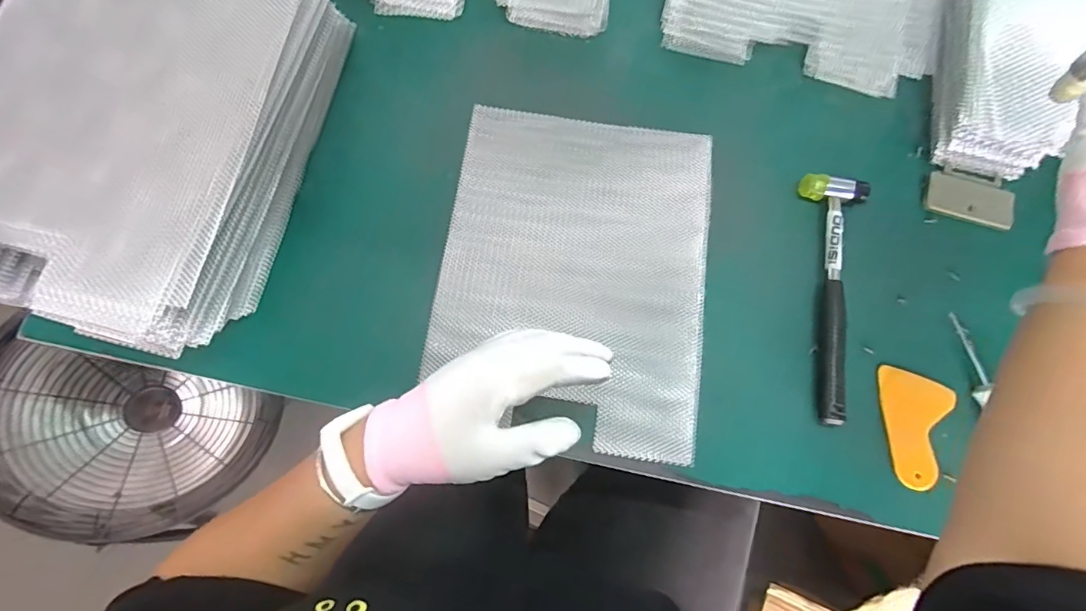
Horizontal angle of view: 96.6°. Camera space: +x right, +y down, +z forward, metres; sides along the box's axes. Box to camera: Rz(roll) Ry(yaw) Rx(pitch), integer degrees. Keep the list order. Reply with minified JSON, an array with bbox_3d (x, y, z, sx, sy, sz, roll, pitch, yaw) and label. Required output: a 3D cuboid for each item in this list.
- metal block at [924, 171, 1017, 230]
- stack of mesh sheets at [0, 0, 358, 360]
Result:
[{"bbox_3d":[0.437,-0.107,0.495,0.080,0.005,0.044,22,86,15],"label":"metal block"},{"bbox_3d":[-0.358,-0.151,0.433,0.258,0.116,0.345,13,76,2],"label":"stack of mesh sheets"}]

